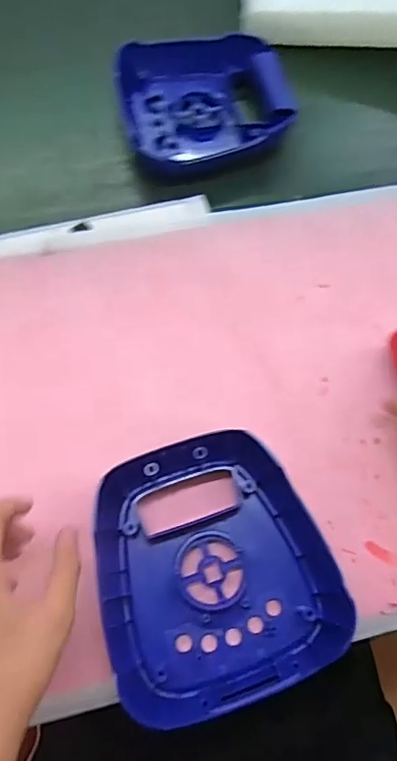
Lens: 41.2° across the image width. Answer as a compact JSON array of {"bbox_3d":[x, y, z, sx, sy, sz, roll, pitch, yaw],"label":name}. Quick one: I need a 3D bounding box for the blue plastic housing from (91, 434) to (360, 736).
[{"bbox_3d":[0.010,0.135,0.393,0.160,0.033,0.184,-17,70,-9],"label":"blue plastic housing"}]

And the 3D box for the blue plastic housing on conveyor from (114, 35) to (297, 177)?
[{"bbox_3d":[0.005,-0.299,0.577,0.171,0.066,0.143,-12,69,-7],"label":"blue plastic housing on conveyor"}]

